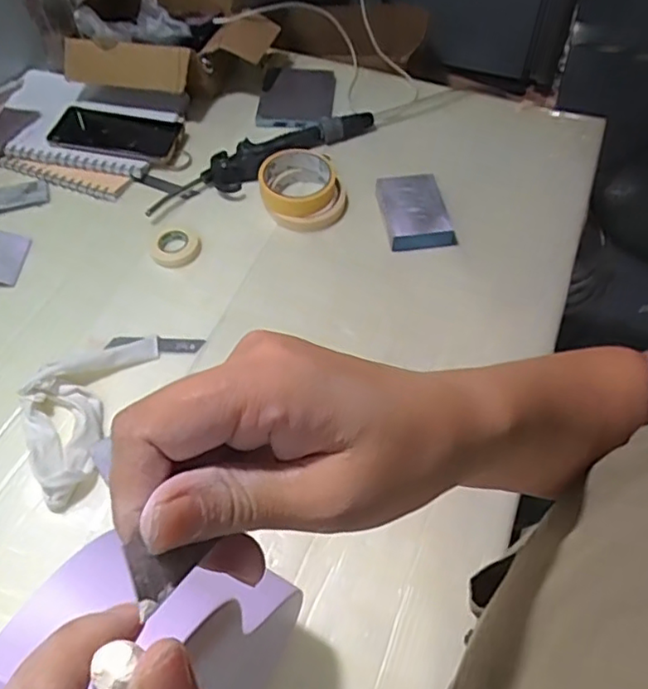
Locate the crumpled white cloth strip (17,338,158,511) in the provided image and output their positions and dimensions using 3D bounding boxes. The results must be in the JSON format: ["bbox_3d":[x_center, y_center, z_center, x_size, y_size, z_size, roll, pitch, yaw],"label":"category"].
[{"bbox_3d":[-0.232,0.056,0.566,0.088,0.028,0.178,14,57,8],"label":"crumpled white cloth strip"}]

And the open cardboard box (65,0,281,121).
[{"bbox_3d":[-0.203,-0.427,0.802,0.240,0.130,0.178,13,57,8],"label":"open cardboard box"}]

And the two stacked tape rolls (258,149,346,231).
[{"bbox_3d":[-0.025,-0.179,0.708,0.099,0.042,0.089,-3,56,-3],"label":"two stacked tape rolls"}]

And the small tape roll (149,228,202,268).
[{"bbox_3d":[-0.168,-0.112,0.686,0.054,0.011,0.053,0,56,-1],"label":"small tape roll"}]

